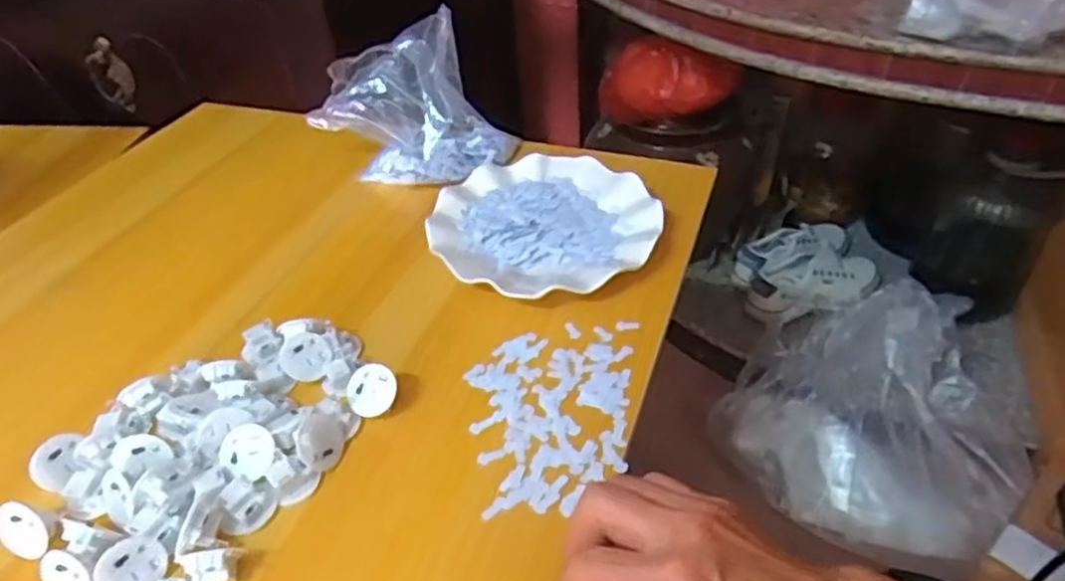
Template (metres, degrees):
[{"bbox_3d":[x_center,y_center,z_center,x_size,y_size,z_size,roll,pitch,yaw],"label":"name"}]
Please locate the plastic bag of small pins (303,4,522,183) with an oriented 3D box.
[{"bbox_3d":[-0.111,-0.173,0.663,0.181,0.109,0.112,-14,42,-12],"label":"plastic bag of small pins"}]

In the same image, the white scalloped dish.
[{"bbox_3d":[0.012,-0.056,0.587,0.179,0.024,0.173,-2,40,2],"label":"white scalloped dish"}]

